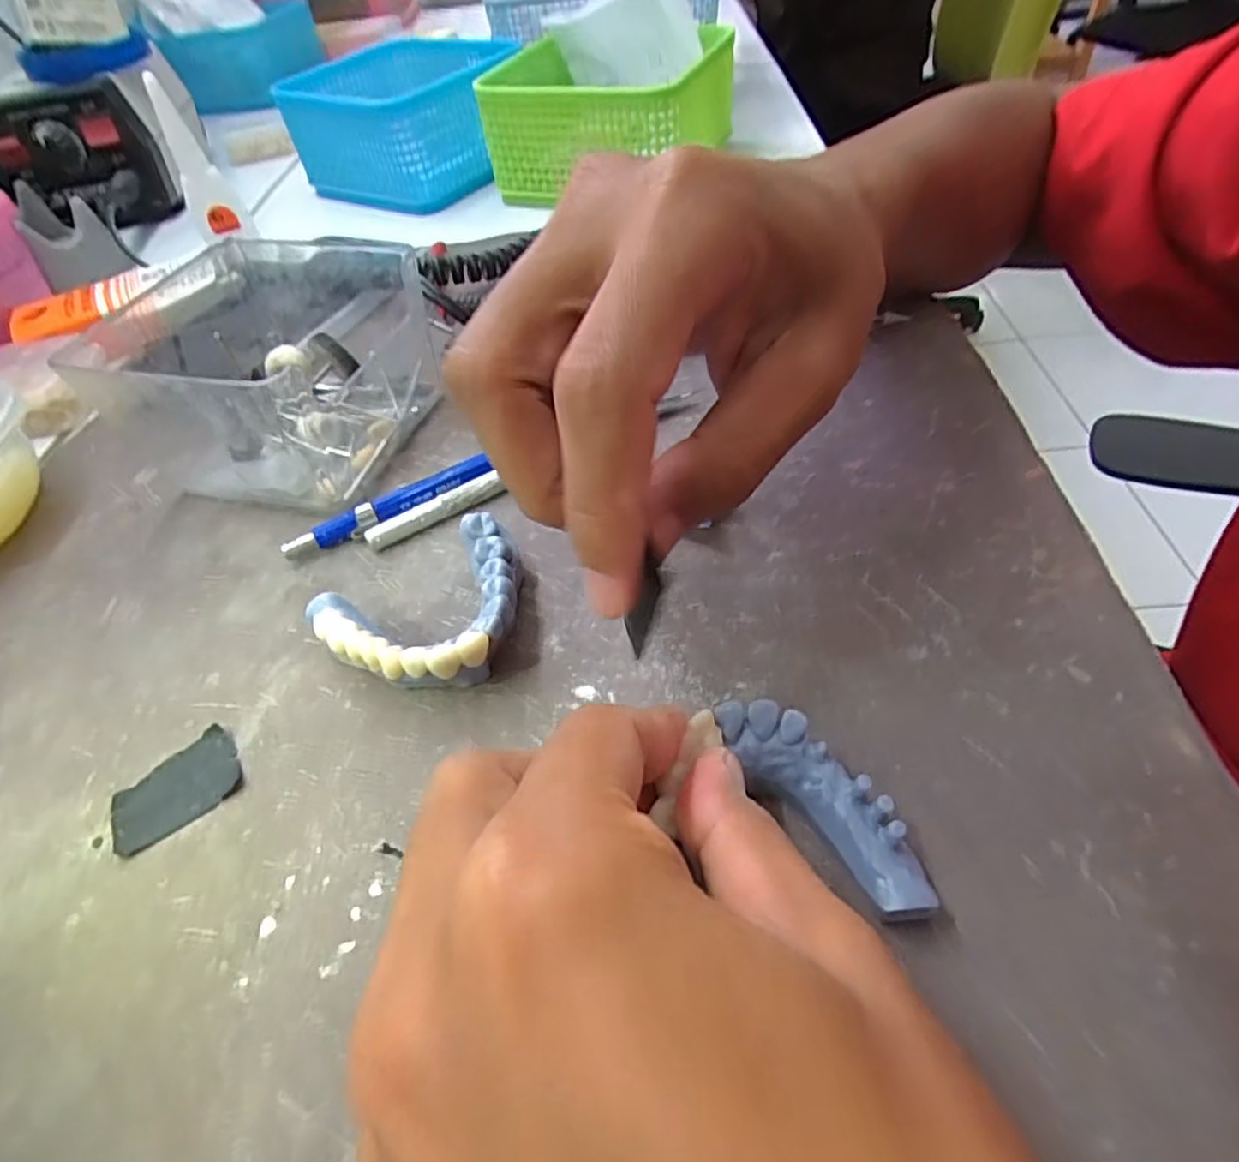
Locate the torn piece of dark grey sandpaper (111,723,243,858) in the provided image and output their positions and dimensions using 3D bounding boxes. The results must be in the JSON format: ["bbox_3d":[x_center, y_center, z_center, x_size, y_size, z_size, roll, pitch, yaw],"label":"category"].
[{"bbox_3d":[-0.121,0.056,0.186,0.033,0.004,0.022,-34,53,-21],"label":"torn piece of dark grey sandpaper"}]

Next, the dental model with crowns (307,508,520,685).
[{"bbox_3d":[-0.053,0.013,0.204,0.061,0.021,0.051,-30,52,-18],"label":"dental model with crowns"}]

